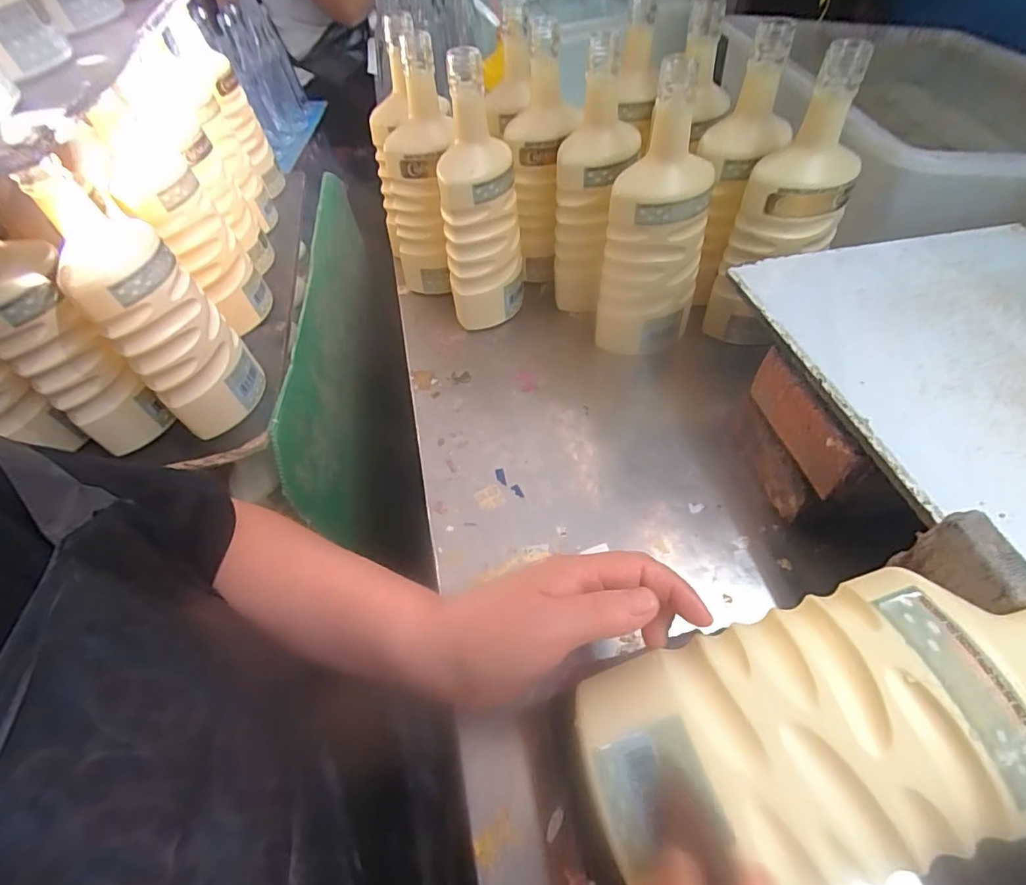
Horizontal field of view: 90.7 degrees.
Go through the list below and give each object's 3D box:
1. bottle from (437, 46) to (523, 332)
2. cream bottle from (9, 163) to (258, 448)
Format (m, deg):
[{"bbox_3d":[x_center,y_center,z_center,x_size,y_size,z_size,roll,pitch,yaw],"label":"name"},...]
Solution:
[{"bbox_3d":[-0.034,-0.234,0.514,0.075,0.258,0.063,-1,51,4],"label":"bottle"},{"bbox_3d":[-0.294,-0.106,0.418,0.070,0.229,0.066,-23,54,-9],"label":"cream bottle"}]

